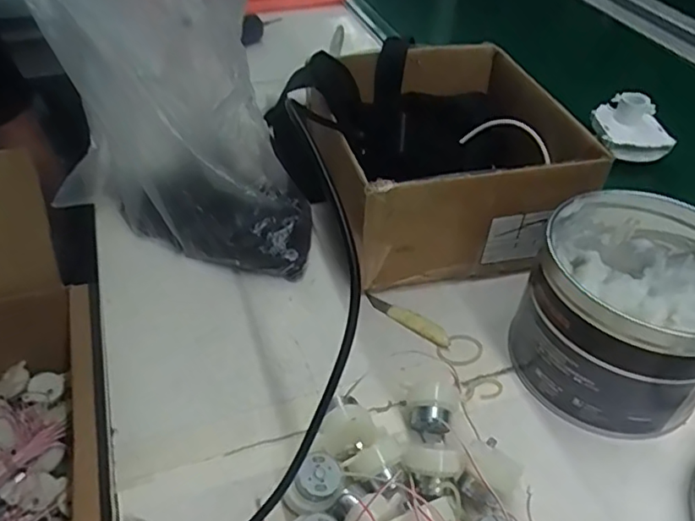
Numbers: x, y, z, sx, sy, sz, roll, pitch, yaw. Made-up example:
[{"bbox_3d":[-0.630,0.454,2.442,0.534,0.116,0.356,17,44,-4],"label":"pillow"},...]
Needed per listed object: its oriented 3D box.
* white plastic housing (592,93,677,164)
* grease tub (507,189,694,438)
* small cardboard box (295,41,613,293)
[{"bbox_3d":[0.302,-0.142,0.613,0.073,0.046,0.072,5,43,1],"label":"white plastic housing"},{"bbox_3d":[0.185,0.032,0.385,0.124,0.102,0.134,25,47,20],"label":"grease tub"},{"bbox_3d":[0.082,-0.089,0.505,0.179,0.109,0.210,-5,44,-9],"label":"small cardboard box"}]

